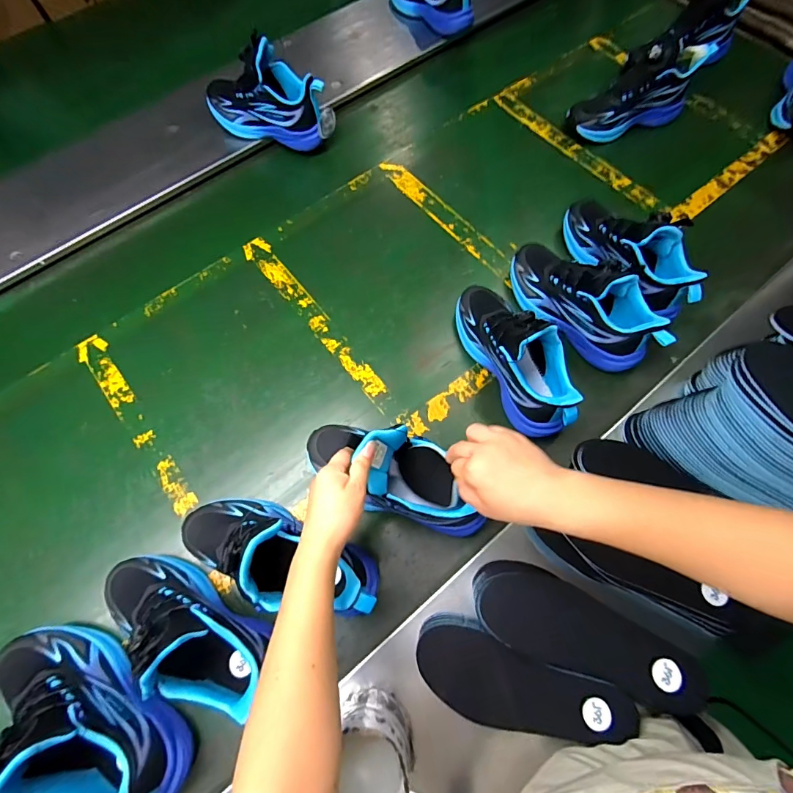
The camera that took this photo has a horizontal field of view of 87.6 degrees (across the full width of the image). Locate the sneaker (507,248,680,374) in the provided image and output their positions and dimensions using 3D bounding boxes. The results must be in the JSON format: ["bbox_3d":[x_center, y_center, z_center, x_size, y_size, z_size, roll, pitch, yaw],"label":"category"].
[{"bbox_3d":[0.266,-0.141,0.594,0.235,0.120,0.086,43,76,13],"label":"sneaker"}]

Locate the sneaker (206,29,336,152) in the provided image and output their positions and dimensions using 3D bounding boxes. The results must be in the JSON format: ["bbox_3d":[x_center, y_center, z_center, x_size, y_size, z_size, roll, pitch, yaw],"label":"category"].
[{"bbox_3d":[-0.224,-0.519,0.716,0.221,0.148,0.074,11,71,3],"label":"sneaker"}]

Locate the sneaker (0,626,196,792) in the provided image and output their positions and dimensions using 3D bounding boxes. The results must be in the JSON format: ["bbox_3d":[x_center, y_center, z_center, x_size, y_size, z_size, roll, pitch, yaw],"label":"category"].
[{"bbox_3d":[-0.322,0.326,0.410,0.234,0.141,0.088,32,73,12],"label":"sneaker"}]

